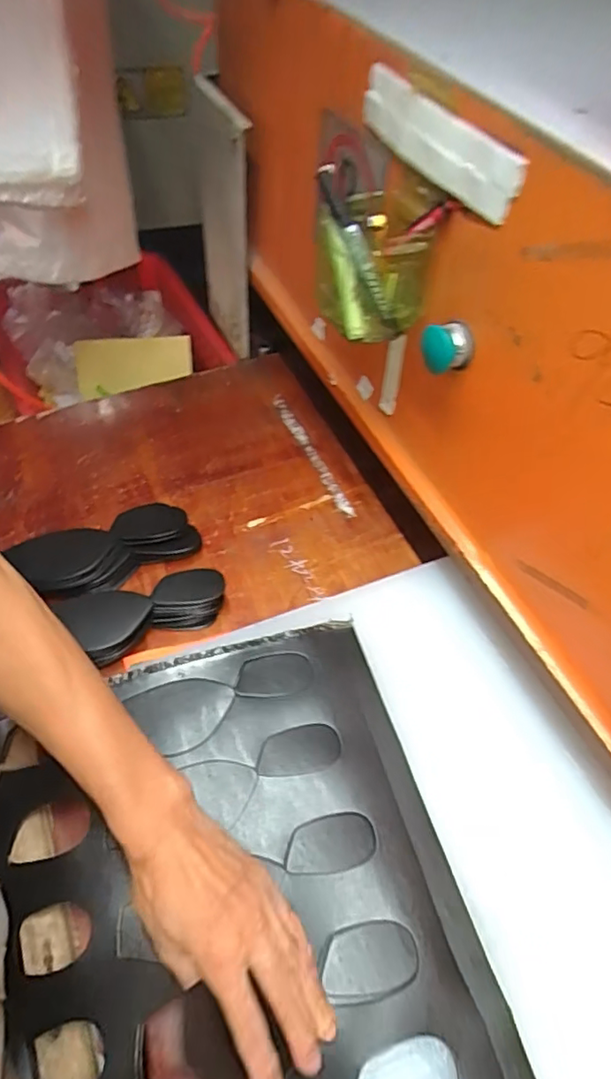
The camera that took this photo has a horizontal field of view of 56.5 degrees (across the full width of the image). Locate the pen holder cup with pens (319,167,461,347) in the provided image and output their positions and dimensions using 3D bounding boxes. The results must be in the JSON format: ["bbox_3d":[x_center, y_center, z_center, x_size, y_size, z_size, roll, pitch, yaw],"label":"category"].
[{"bbox_3d":[0.051,-0.235,0.469,0.080,0.099,0.102,-14,56,-14],"label":"pen holder cup with pens"}]

